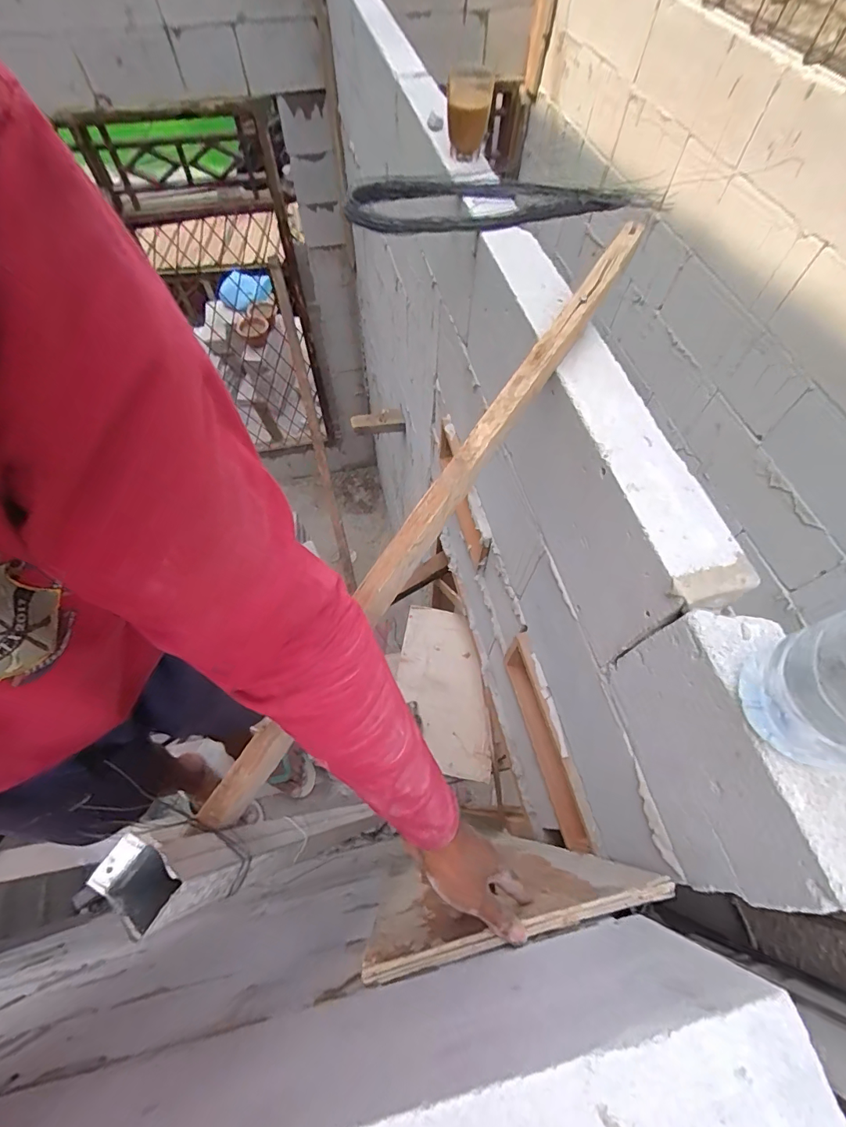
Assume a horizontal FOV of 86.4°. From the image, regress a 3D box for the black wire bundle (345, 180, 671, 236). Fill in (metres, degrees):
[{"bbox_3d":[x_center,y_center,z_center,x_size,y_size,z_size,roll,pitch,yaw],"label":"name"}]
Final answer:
[{"bbox_3d":[0.133,-0.550,0.679,0.489,0.036,0.146,-7,62,-5],"label":"black wire bundle"}]

